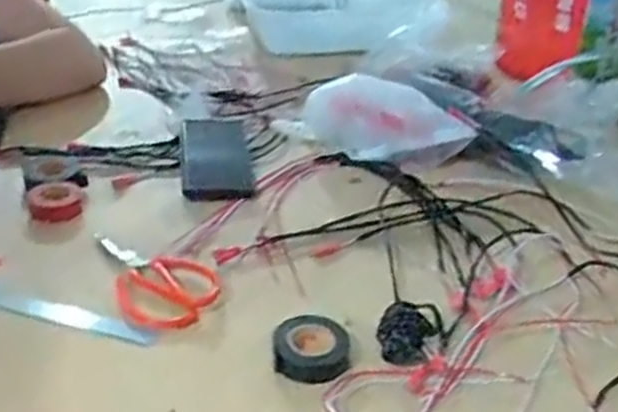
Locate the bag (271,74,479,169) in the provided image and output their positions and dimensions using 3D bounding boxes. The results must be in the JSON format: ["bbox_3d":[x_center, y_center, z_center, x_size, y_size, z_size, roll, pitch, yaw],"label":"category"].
[{"bbox_3d":[0.074,-0.102,0.883,0.225,0.080,0.072,13,32,15],"label":"bag"}]

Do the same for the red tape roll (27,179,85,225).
[{"bbox_3d":[-0.255,-0.005,0.768,0.052,0.021,0.050,-10,33,-22],"label":"red tape roll"}]

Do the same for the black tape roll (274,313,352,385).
[{"bbox_3d":[0.002,0.109,0.594,0.059,0.022,0.067,1,31,-4],"label":"black tape roll"}]

